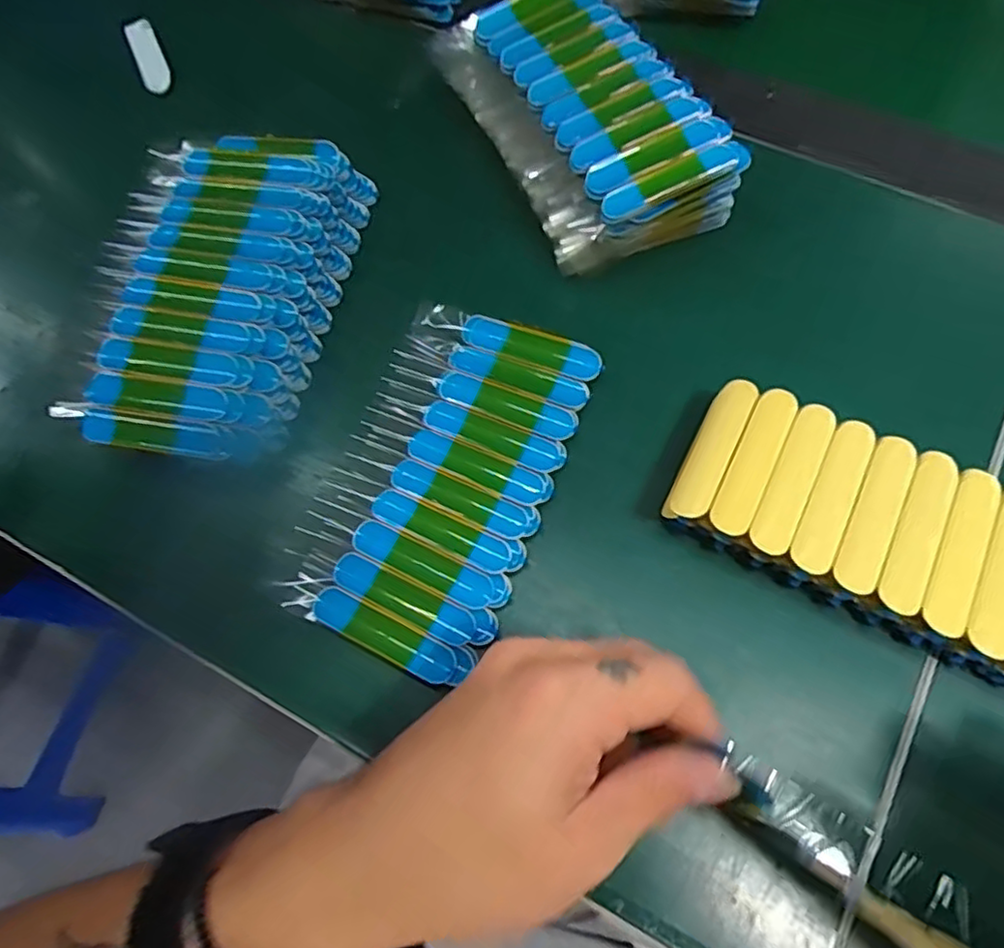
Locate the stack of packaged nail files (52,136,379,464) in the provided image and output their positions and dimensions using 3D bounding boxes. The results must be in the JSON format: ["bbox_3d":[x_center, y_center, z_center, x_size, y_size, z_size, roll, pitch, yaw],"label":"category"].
[{"bbox_3d":[-0.132,-0.087,0.309,0.102,0.033,0.171,9,70,6],"label":"stack of packaged nail files"}]

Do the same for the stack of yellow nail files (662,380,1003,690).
[{"bbox_3d":[0.143,0.023,0.254,0.149,0.032,0.066,26,73,12],"label":"stack of yellow nail files"}]

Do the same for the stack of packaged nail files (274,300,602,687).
[{"bbox_3d":[-0.026,-0.001,0.282,0.091,0.009,0.153,21,72,10],"label":"stack of packaged nail files"}]

